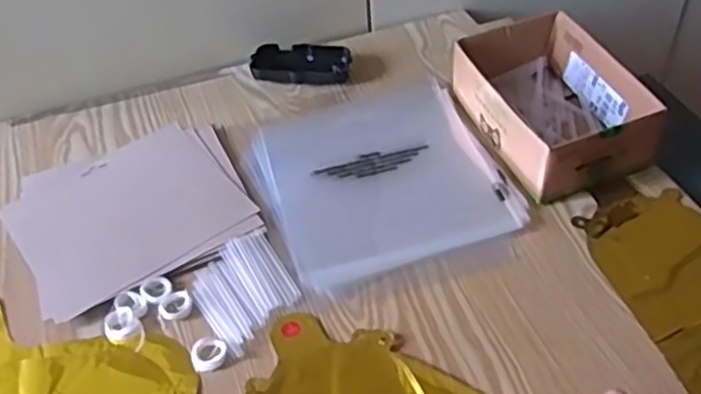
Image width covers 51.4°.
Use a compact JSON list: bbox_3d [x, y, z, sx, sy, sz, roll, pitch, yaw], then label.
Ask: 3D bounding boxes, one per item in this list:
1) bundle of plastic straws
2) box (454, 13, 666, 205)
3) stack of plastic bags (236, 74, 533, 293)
[{"bbox_3d":[-0.087,0.075,0.606,0.078,0.004,0.098,-27,52,-20],"label":"bundle of plastic straws"},{"bbox_3d":[0.189,-0.090,0.693,0.129,0.062,0.185,-17,49,-12],"label":"box"},{"bbox_3d":[0.027,-0.019,0.688,0.213,0.012,0.245,-15,48,-11],"label":"stack of plastic bags"}]

